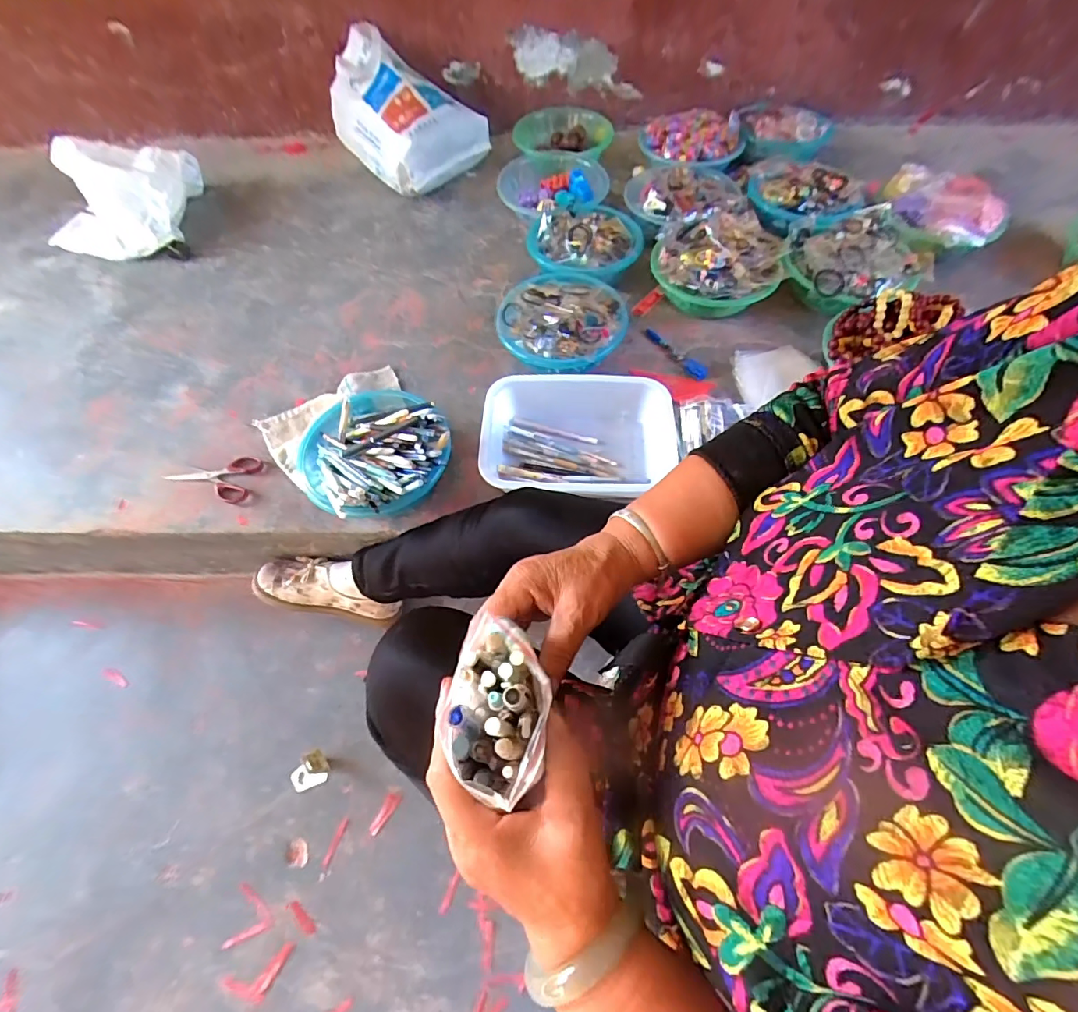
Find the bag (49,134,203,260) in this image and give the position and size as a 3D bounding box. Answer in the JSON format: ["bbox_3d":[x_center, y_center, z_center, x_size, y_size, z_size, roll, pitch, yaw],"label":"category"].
[{"bbox_3d":[-0.984,-0.712,1.113,0.323,0.127,0.277,-2,61,0],"label":"bag"}]

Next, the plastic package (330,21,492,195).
[{"bbox_3d":[-0.340,-0.987,1.194,0.353,0.204,0.268,41,69,20],"label":"plastic package"}]

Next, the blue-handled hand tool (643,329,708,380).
[{"bbox_3d":[0.247,-0.280,0.879,0.033,0.008,0.148,-37,67,-18],"label":"blue-handled hand tool"}]

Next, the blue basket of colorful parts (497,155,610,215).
[{"bbox_3d":[0.033,-0.714,1.084,0.237,0.077,0.233,6,61,4],"label":"blue basket of colorful parts"}]

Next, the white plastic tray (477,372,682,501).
[{"bbox_3d":[0.065,-0.097,0.759,0.302,0.075,0.221,4,61,3],"label":"white plastic tray"}]

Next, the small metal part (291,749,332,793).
[{"bbox_3d":[-0.347,0.398,0.717,0.060,0.040,0.044,-29,65,-15],"label":"small metal part"}]

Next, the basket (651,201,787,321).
[{"bbox_3d":[0.339,-0.459,0.915,0.235,0.110,0.238,26,65,15],"label":"basket"}]

